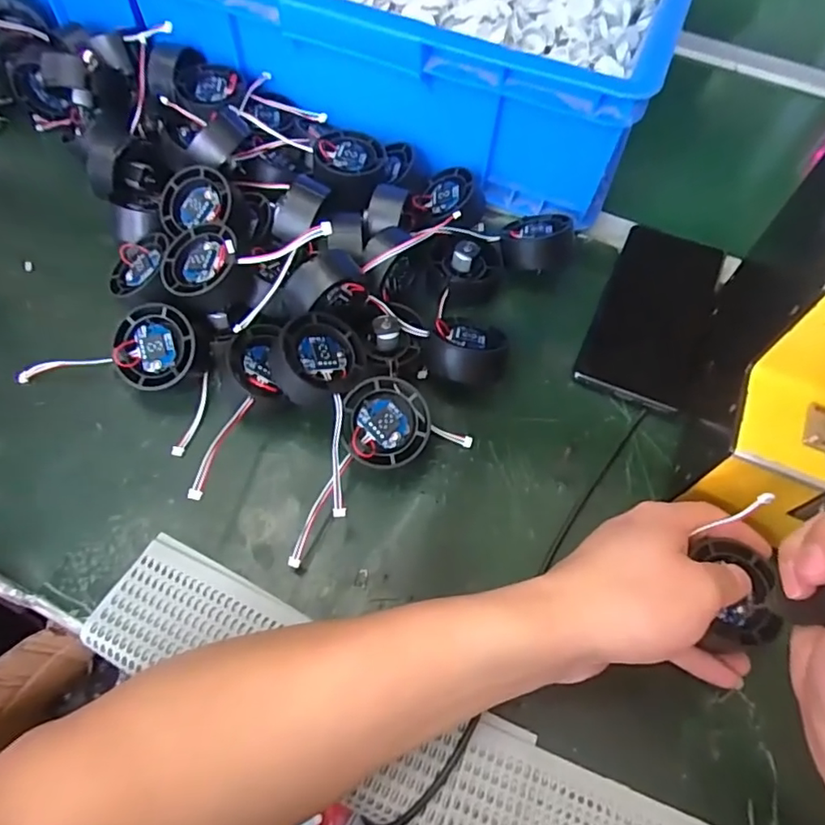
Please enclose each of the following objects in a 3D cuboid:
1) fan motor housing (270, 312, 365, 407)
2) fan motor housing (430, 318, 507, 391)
[{"bbox_3d":[-0.057,-0.033,0.336,0.048,0.020,0.055,40,53,-9],"label":"fan motor housing"},{"bbox_3d":[0.035,-0.039,0.369,0.048,0.036,0.049,2,59,-3],"label":"fan motor housing"}]

